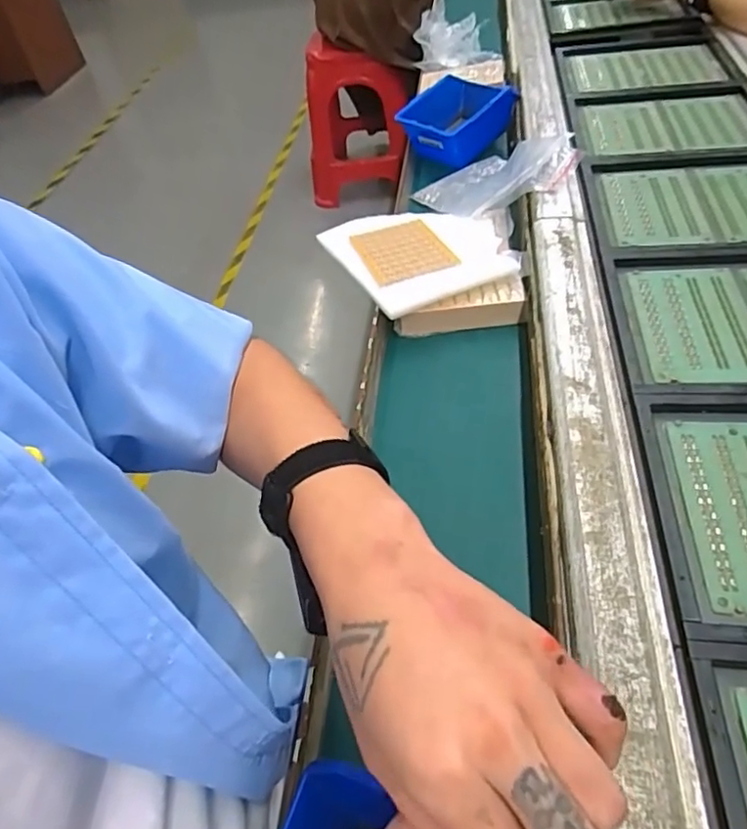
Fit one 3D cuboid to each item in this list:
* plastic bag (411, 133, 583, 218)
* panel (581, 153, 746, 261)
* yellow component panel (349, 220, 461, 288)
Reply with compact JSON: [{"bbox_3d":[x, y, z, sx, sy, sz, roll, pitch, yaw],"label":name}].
[{"bbox_3d":[0.142,-0.277,0.712,0.137,0.055,0.205,-29,22,-22],"label":"plastic bag"},{"bbox_3d":[0.325,-0.212,0.595,0.207,0.023,0.179,-2,48,9],"label":"panel"},{"bbox_3d":[0.030,-0.174,0.642,0.086,0.005,0.123,-18,42,-7],"label":"yellow component panel"}]

